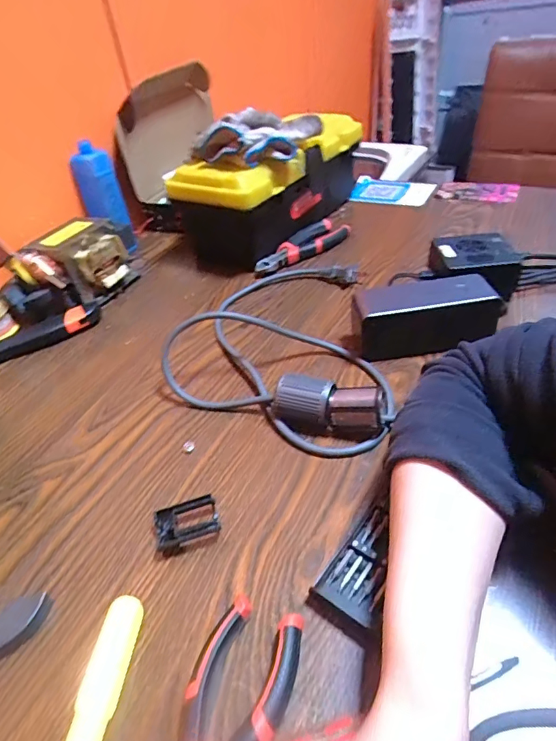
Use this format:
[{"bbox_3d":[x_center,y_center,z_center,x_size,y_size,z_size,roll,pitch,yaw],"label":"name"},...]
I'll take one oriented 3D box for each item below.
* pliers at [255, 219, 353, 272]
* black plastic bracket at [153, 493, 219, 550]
[{"bbox_3d":[0.037,-0.167,0.613,0.143,0.024,0.052,-30,45,-25],"label":"pliers"},{"bbox_3d":[-0.064,0.107,0.322,0.043,0.017,0.024,-16,41,-11],"label":"black plastic bracket"}]

